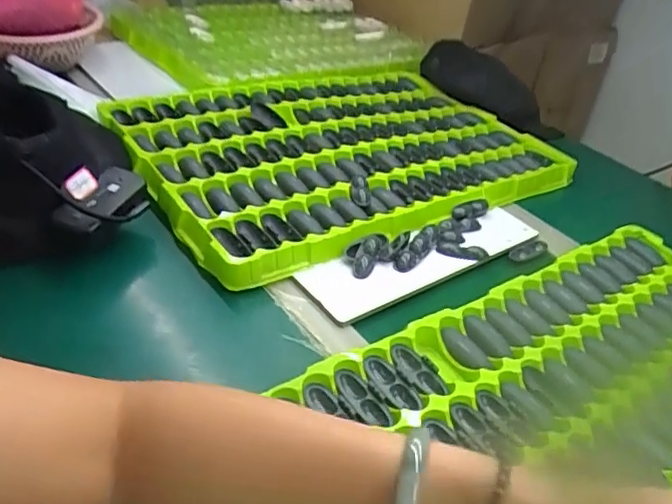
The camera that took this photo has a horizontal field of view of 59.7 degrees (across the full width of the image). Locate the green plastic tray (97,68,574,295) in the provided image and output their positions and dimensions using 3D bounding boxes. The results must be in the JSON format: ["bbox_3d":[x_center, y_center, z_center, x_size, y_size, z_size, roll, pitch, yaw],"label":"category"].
[{"bbox_3d":[0.006,-0.163,0.860,0.586,0.043,0.444,-17,44,-31],"label":"green plastic tray"}]

